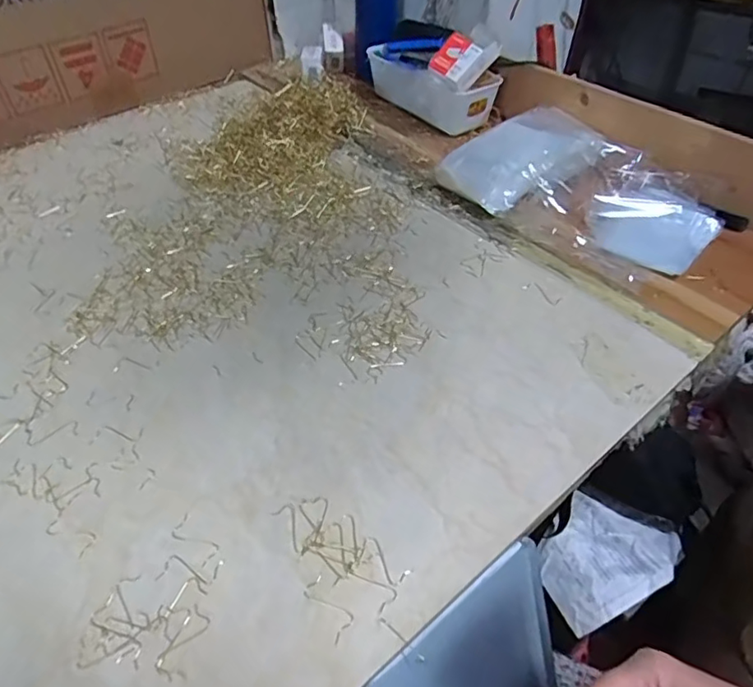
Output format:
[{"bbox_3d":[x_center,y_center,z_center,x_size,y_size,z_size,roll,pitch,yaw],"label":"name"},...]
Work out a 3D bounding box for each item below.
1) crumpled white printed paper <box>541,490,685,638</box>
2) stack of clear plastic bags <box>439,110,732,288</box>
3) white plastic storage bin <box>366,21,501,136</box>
[{"bbox_3d":[0.261,0.255,0.629,0.122,0.028,0.147,29,53,25],"label":"crumpled white printed paper"},{"bbox_3d":[0.231,-0.175,0.611,0.193,0.059,0.282,-35,56,-27],"label":"stack of clear plastic bags"},{"bbox_3d":[0.071,-0.379,0.767,0.095,0.109,0.198,-31,55,-24],"label":"white plastic storage bin"}]

